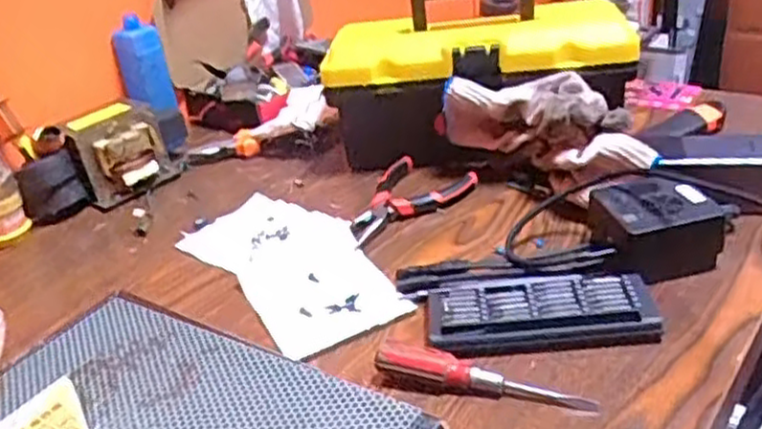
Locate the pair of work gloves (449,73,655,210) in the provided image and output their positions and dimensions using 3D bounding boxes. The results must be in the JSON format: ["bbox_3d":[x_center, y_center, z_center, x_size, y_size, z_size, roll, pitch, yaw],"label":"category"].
[{"bbox_3d":[0.152,-0.063,0.678,0.076,0.097,0.194,-27,36,-31],"label":"pair of work gloves"}]

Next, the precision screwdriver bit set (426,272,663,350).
[{"bbox_3d":[0.113,0.068,0.545,0.156,0.019,0.074,-3,30,6],"label":"precision screwdriver bit set"}]

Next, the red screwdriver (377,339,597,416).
[{"bbox_3d":[0.065,0.105,0.489,0.144,0.016,0.028,8,33,24],"label":"red screwdriver"}]

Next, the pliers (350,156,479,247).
[{"bbox_3d":[0.017,-0.018,0.717,0.137,0.024,0.086,-22,33,-24],"label":"pliers"}]

